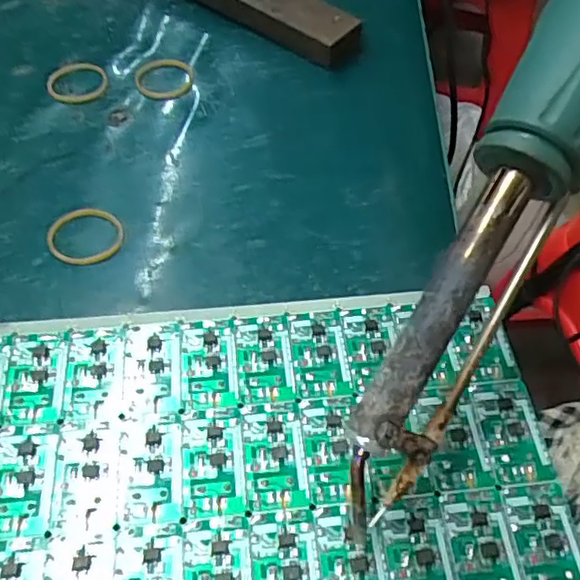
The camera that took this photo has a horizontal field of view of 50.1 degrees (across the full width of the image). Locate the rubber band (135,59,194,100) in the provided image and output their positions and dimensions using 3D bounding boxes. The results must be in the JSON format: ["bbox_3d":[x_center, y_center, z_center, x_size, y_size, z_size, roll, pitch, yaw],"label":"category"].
[{"bbox_3d":[-0.065,-0.111,0.325,0.030,0.005,0.034,-5,55,-6],"label":"rubber band"}]

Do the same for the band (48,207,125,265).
[{"bbox_3d":[-0.085,-0.023,0.259,0.030,0.004,0.029,1,54,-2],"label":"band"}]

